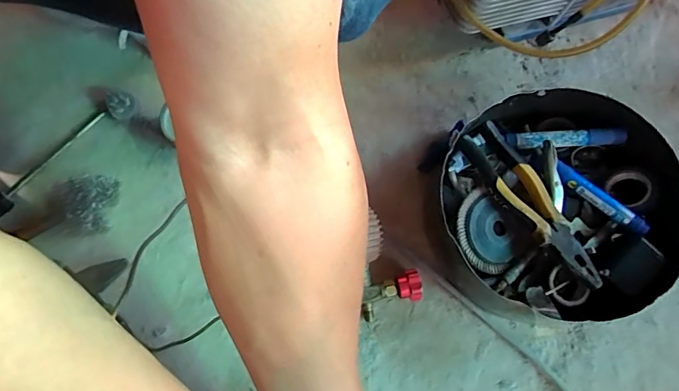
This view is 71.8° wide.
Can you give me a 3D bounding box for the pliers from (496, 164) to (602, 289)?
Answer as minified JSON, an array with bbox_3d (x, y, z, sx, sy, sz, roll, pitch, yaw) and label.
[{"bbox_3d":[0.217,0.031,0.478,0.043,0.022,0.138,-32,77,-10],"label":"pliers"}]

